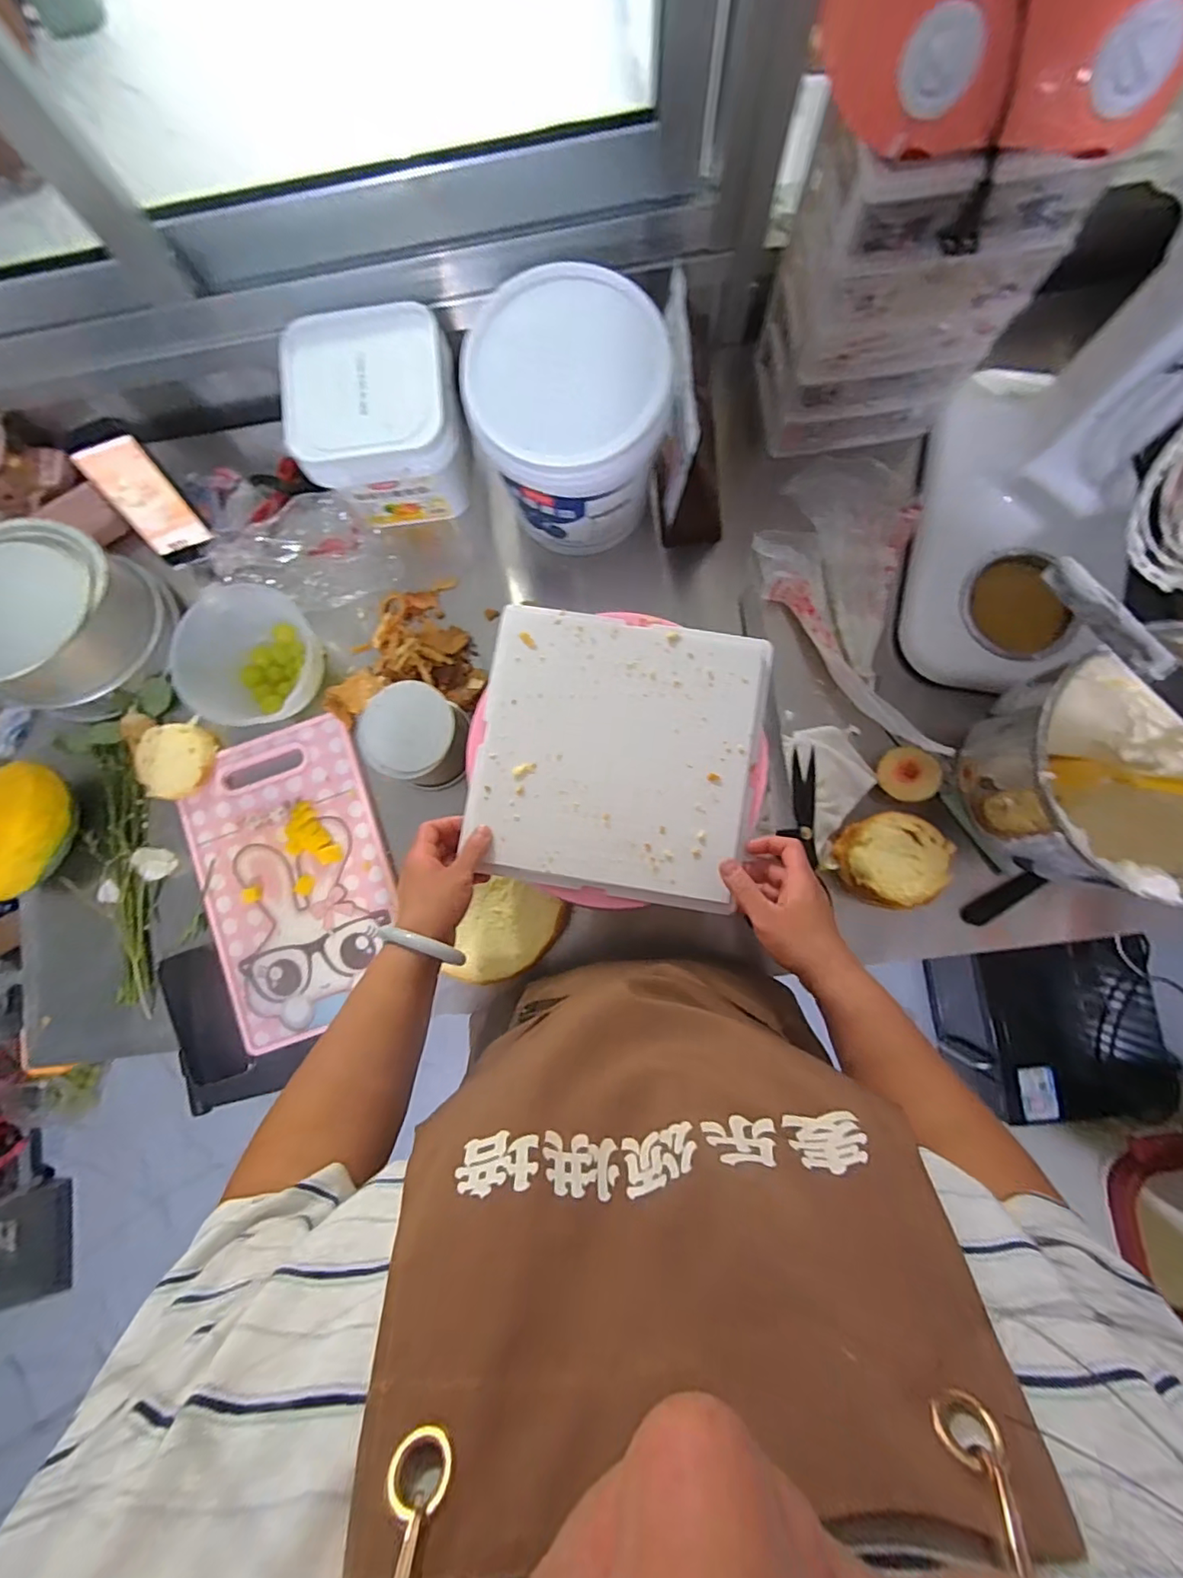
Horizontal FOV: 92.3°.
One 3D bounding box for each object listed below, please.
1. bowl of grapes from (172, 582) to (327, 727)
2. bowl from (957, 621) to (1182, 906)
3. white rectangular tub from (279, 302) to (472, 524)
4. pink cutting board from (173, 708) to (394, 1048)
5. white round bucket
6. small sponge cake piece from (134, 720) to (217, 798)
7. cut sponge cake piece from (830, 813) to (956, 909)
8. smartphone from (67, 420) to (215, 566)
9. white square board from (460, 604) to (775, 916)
[{"bbox_3d":[-0.379,-0.146,0.660,0.148,0.088,0.146,0,85,3],"label":"bowl of grapes"},{"bbox_3d":[0.477,-0.014,0.525,0.213,0.164,0.213,0,85,3],"label":"bowl"},{"bbox_3d":[-0.239,-0.415,0.651,0.172,0.129,0.165,-10,84,2],"label":"white rectangular tub"},{"bbox_3d":[-0.355,0.108,0.680,0.228,0.018,0.348,-18,86,1],"label":"pink cutting board"},{"bbox_3d":[-0.020,-0.383,0.613,0.185,0.170,0.180,0,85,3],"label":"white round bucket"},{"bbox_3d":[-0.505,-0.034,0.686,0.079,0.024,0.093,16,86,4],"label":"small sponge cake piece"},{"bbox_3d":[0.326,0.074,0.618,0.096,0.065,0.094,0,85,3],"label":"cut sponge cake piece"},{"bbox_3d":[-0.507,-0.332,0.648,0.066,0.144,0.018,-31,50,-8],"label":"smartphone"},{"bbox_3d":[0.023,-0.033,0.547,0.264,0.017,0.262,9,85,4],"label":"white square board"}]

